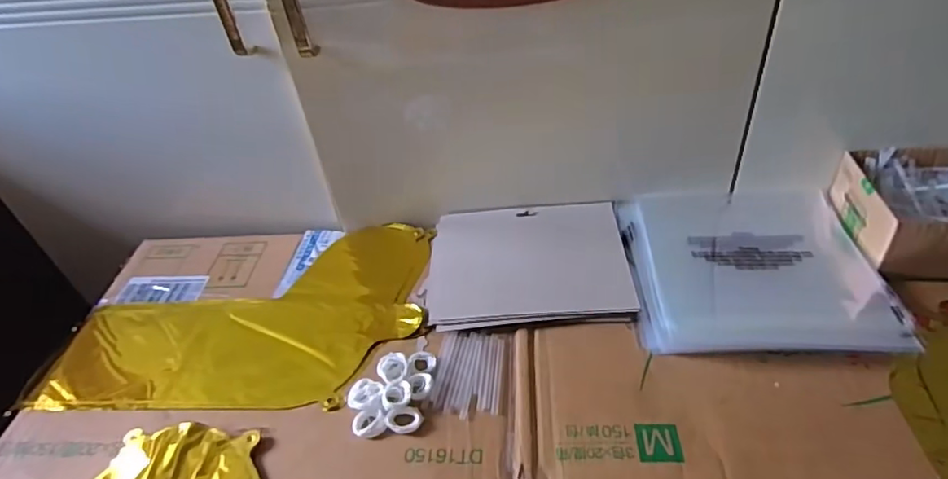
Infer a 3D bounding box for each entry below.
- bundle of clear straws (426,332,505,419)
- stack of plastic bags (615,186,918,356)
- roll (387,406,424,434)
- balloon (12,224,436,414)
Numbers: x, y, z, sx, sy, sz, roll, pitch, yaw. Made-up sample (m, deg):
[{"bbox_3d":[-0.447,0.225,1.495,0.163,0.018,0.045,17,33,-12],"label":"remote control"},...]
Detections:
[{"bbox_3d":[-0.003,0.118,0.523,0.061,0.008,0.084,4,44,13],"label":"bundle of clear straws"},{"bbox_3d":[0.272,0.020,0.584,0.227,0.022,0.221,-1,43,9],"label":"stack of plastic bags"},{"bbox_3d":[-0.058,0.152,0.489,0.030,0.010,0.020,-15,43,-8],"label":"roll"},{"bbox_3d":[-0.240,0.073,0.606,0.370,0.013,0.231,-4,42,5],"label":"balloon"}]

